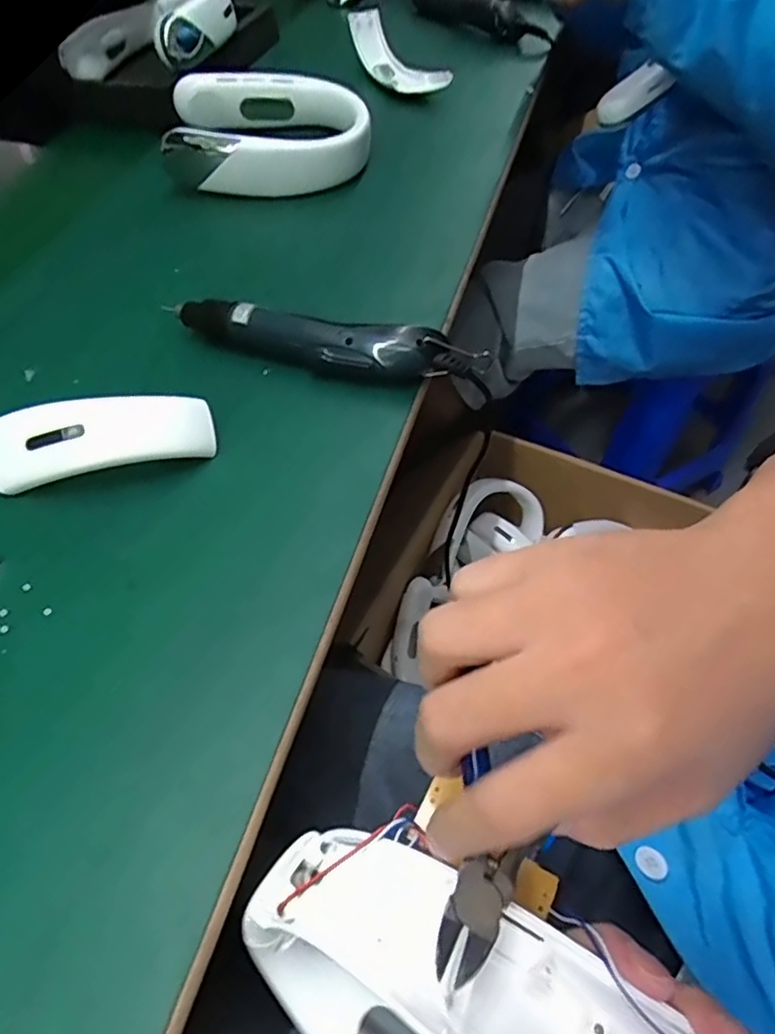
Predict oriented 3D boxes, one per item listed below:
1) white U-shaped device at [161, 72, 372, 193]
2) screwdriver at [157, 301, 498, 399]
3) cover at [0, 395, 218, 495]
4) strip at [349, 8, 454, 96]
[{"bbox_3d":[-0.128,-0.412,0.662,0.208,0.055,0.168,-7,55,-8],"label":"white U-shaped device"},{"bbox_3d":[-0.047,-0.130,0.468,0.244,0.044,0.032,15,55,7],"label":"screwdriver"},{"bbox_3d":[-0.203,-0.049,0.404,0.174,0.045,0.048,-7,55,-8],"label":"cover"},{"bbox_3d":[0.006,-0.561,0.758,0.043,0.042,0.180,-23,59,-18],"label":"strip"}]

